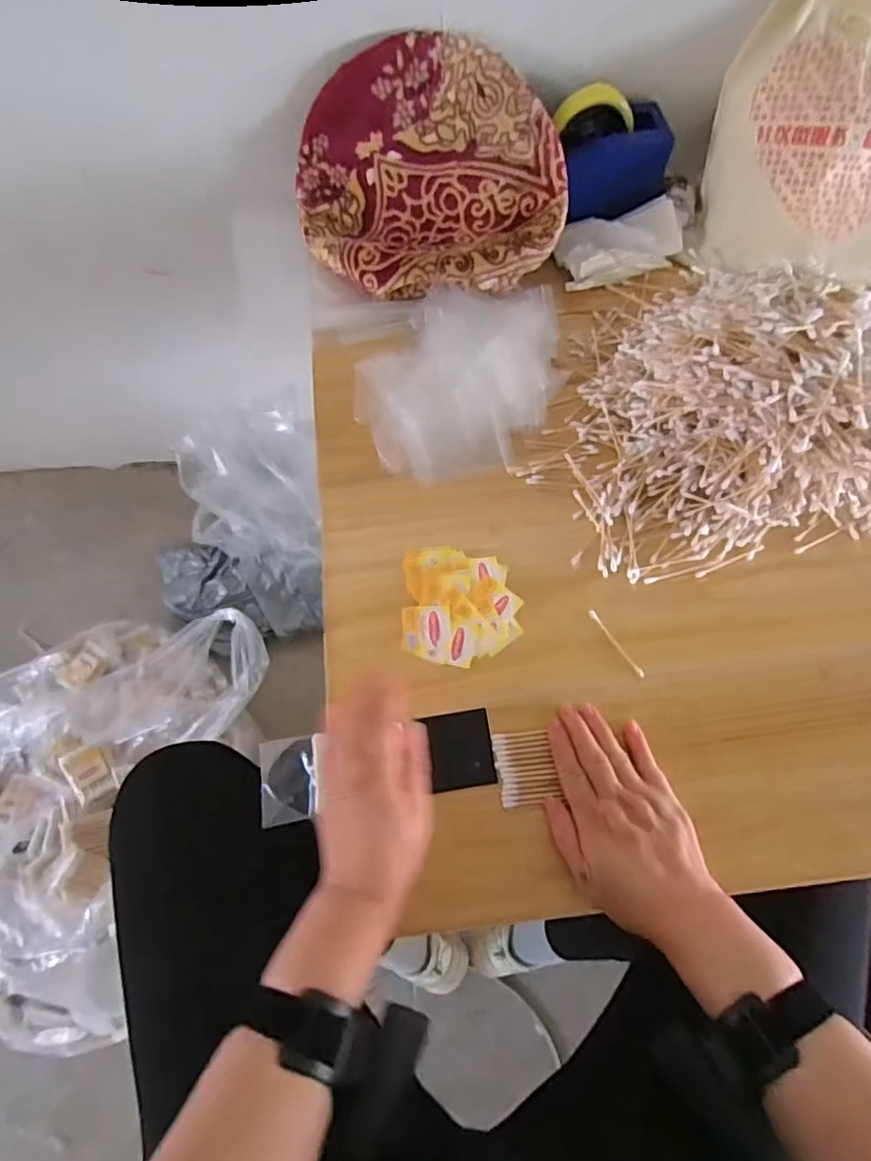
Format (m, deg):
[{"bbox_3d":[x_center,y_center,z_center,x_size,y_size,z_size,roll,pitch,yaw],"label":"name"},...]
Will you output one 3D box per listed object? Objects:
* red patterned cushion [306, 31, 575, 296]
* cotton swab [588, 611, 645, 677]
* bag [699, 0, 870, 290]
[{"bbox_3d":[-0.014,-0.422,0.618,0.292,0.066,0.225,2,104,10],"label":"red patterned cushion"},{"bbox_3d":[0.162,0.056,0.526,0.007,0.004,0.072,-33,73,-14],"label":"cotton swab"},{"bbox_3d":[0.439,-0.475,0.606,0.268,0.291,0.095,12,29,4],"label":"bag"}]

